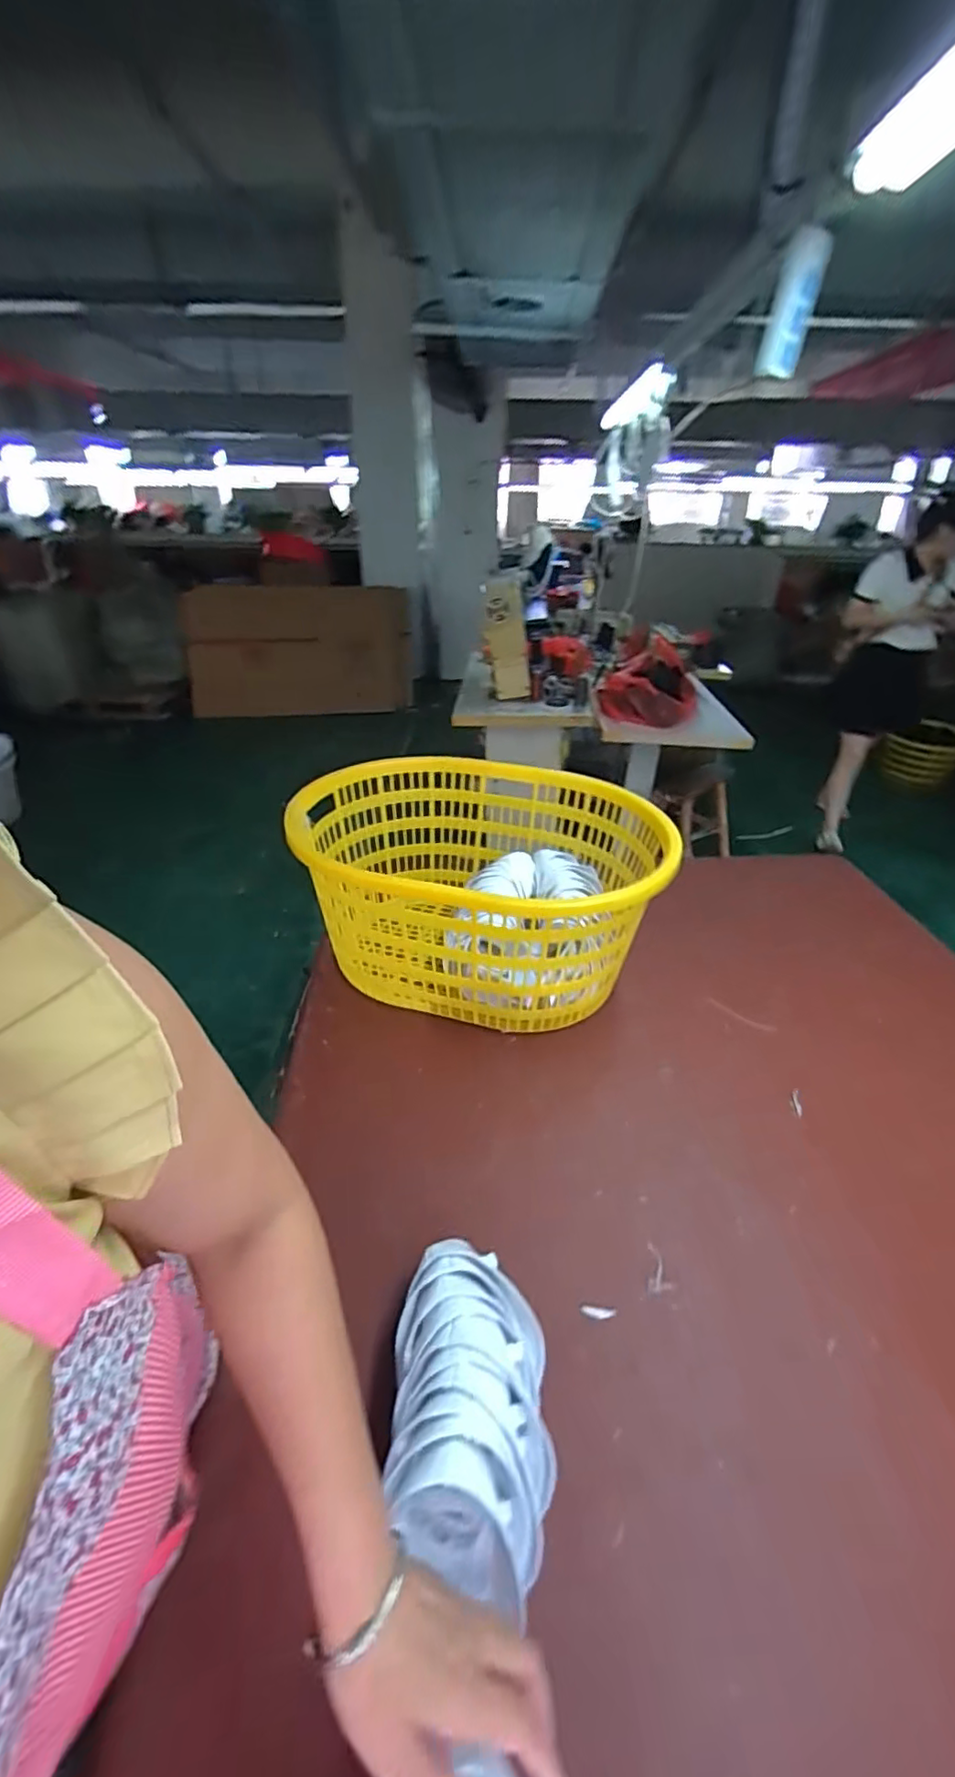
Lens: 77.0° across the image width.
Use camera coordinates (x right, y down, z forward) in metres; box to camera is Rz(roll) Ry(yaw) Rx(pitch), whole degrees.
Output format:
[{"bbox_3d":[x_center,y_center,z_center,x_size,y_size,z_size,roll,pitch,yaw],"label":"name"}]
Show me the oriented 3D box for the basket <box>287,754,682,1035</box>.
[{"bbox_3d":[-0.004,-0.017,1.018,0.584,0.246,0.467,6,34,8],"label":"basket"}]

